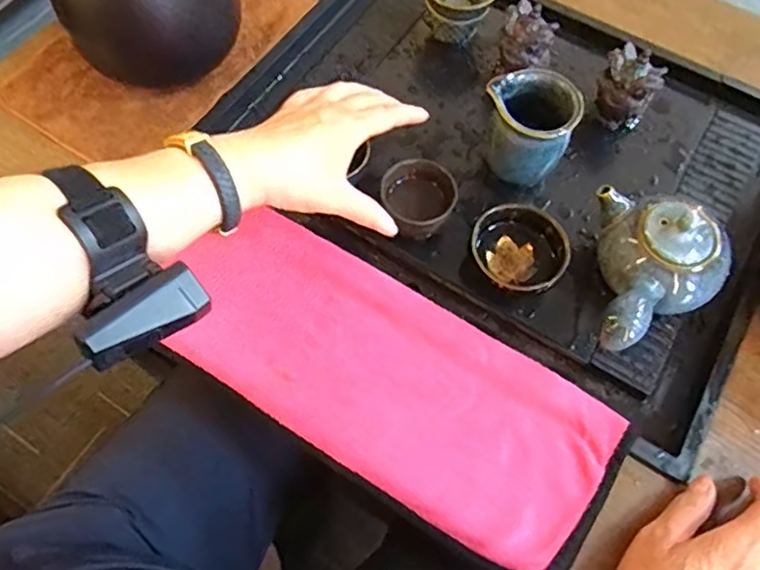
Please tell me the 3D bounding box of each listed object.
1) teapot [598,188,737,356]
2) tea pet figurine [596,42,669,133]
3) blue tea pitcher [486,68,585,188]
[{"bbox_3d":[0.206,-0.002,0.440,0.094,0.072,0.126,9,65,2],"label":"teapot"},{"bbox_3d":[0.216,-0.172,0.524,0.036,0.066,0.046,-30,69,-15],"label":"tea pet figurine"},{"bbox_3d":[0.119,-0.125,0.492,0.069,0.084,0.065,-1,65,-3],"label":"blue tea pitcher"}]

